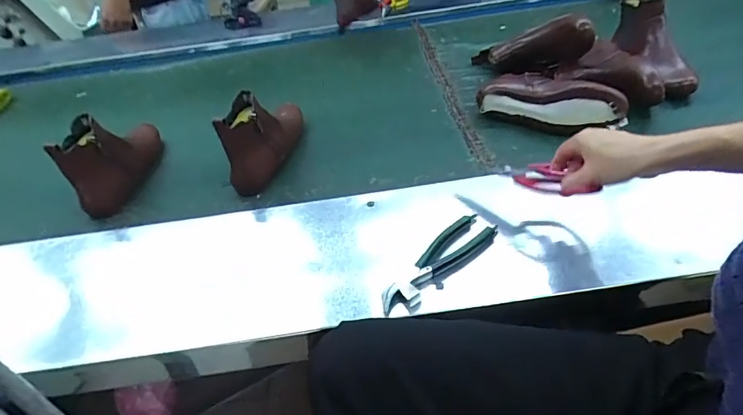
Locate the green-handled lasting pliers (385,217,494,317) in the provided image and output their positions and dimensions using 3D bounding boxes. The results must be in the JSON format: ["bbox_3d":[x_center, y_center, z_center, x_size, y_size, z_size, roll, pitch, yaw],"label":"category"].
[{"bbox_3d":[0.085,0.069,0.552,0.182,0.022,0.050,-32,48,-26],"label":"green-handled lasting pliers"}]

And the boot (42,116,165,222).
[{"bbox_3d":[-0.459,-0.104,0.786,0.075,0.136,0.240,-4,42,2],"label":"boot"}]

